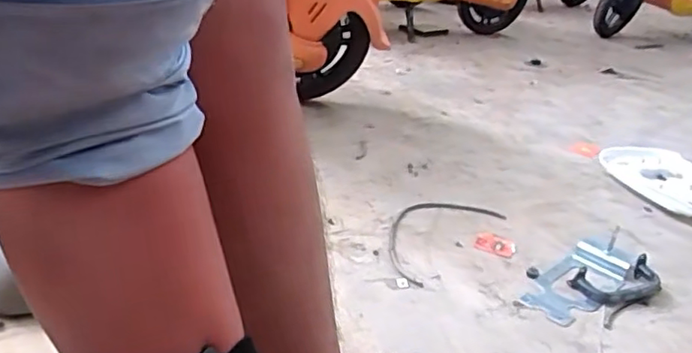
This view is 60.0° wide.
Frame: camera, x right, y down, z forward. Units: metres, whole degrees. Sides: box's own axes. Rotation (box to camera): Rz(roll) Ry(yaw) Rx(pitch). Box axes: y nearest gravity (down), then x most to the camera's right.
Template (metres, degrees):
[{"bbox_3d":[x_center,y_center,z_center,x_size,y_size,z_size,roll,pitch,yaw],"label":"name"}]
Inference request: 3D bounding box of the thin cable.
[{"bbox_3d":[0.155,0.099,1.093,0.155,0.009,0.331,23,29,29],"label":"thin cable"}]

